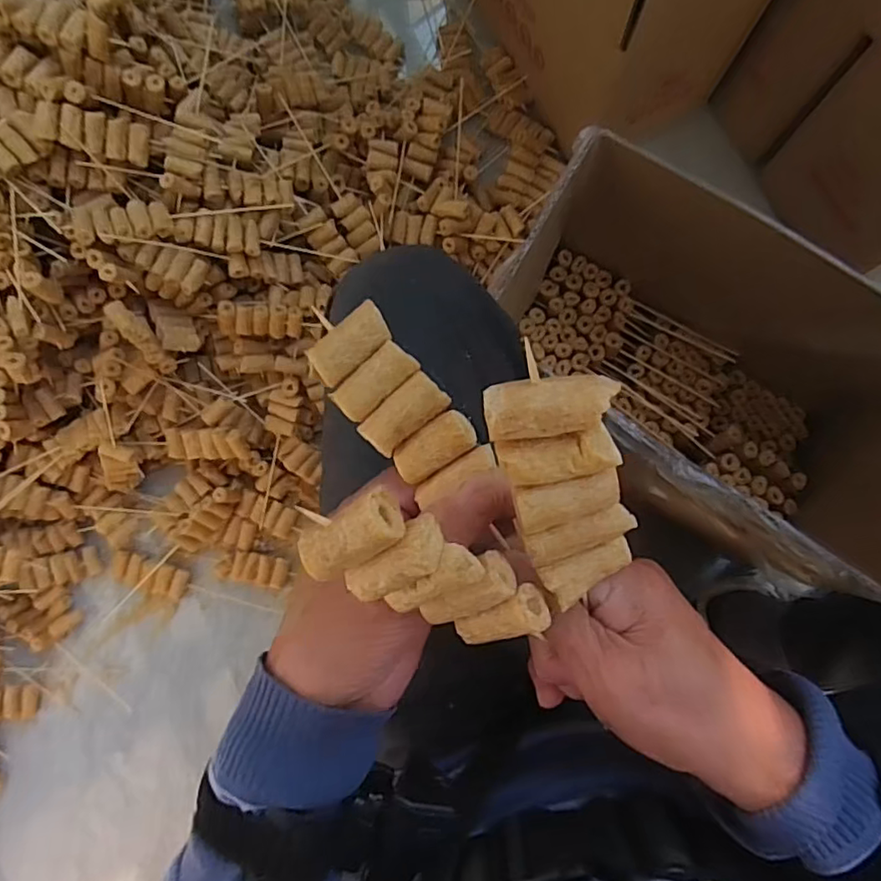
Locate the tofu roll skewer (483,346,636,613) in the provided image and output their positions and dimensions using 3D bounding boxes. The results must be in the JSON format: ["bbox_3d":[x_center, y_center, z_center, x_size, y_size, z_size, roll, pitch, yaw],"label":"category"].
[{"bbox_3d":[0.044,0.017,0.205,0.038,0.018,0.093,-22,126,-1],"label":"tofu roll skewer"}]

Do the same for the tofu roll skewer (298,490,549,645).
[{"bbox_3d":[-0.006,0.047,0.214,0.095,0.022,0.036,33,127,-31],"label":"tofu roll skewer"}]

